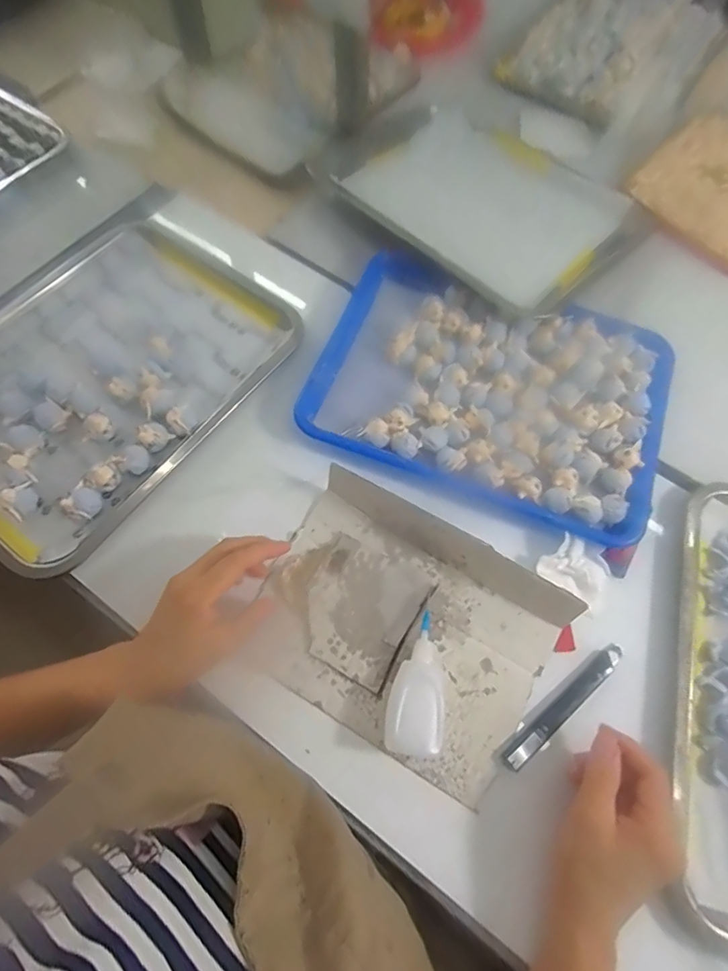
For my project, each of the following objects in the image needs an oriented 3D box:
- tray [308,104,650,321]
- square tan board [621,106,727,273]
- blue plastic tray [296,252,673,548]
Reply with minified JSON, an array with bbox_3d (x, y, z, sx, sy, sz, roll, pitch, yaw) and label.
[{"bbox_3d":[0.134,-0.350,0.585,0.354,0.029,0.264,38,72,13],"label":"tray"},{"bbox_3d":[0.466,-0.383,0.630,0.275,0.010,0.196,-42,75,-16],"label":"square tan board"},{"bbox_3d":[0.123,-0.099,0.490,0.327,0.022,0.231,18,68,6],"label":"blue plastic tray"}]

